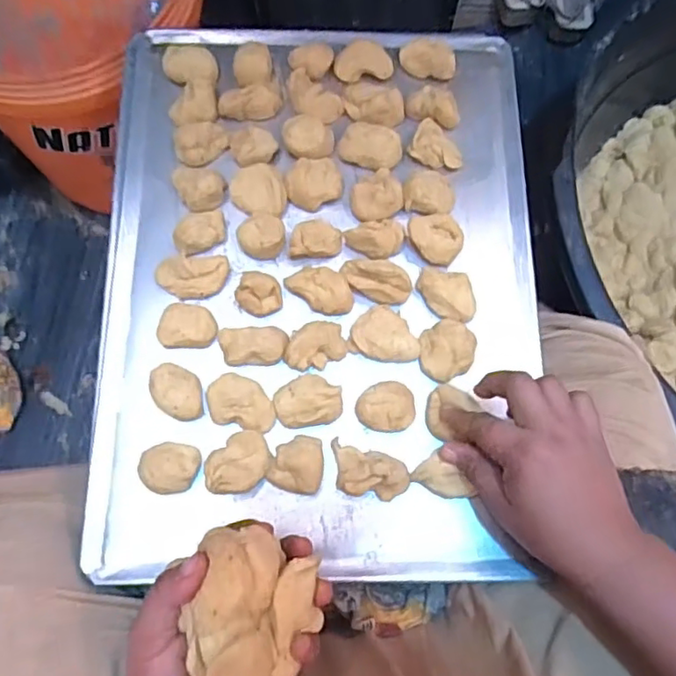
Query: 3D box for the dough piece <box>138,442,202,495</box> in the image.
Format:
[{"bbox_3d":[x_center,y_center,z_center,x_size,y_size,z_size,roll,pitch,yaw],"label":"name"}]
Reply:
[{"bbox_3d":[-0.118,0.090,0.418,0.040,0.020,0.033,9,72,3],"label":"dough piece"}]

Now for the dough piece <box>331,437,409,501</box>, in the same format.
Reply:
[{"bbox_3d":[0.020,0.095,0.420,0.057,0.020,0.032,17,72,6],"label":"dough piece"}]

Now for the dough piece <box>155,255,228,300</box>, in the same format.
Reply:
[{"bbox_3d":[-0.110,-0.047,0.455,0.053,0.021,0.030,-8,72,-2],"label":"dough piece"}]

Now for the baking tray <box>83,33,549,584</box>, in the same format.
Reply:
[{"bbox_3d":[-0.013,-0.049,0.468,0.329,0.042,0.440,0,75,-2],"label":"baking tray"}]

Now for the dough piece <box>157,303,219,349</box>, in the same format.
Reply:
[{"bbox_3d":[-0.112,-0.009,0.448,0.040,0.014,0.032,-2,72,0],"label":"dough piece"}]

